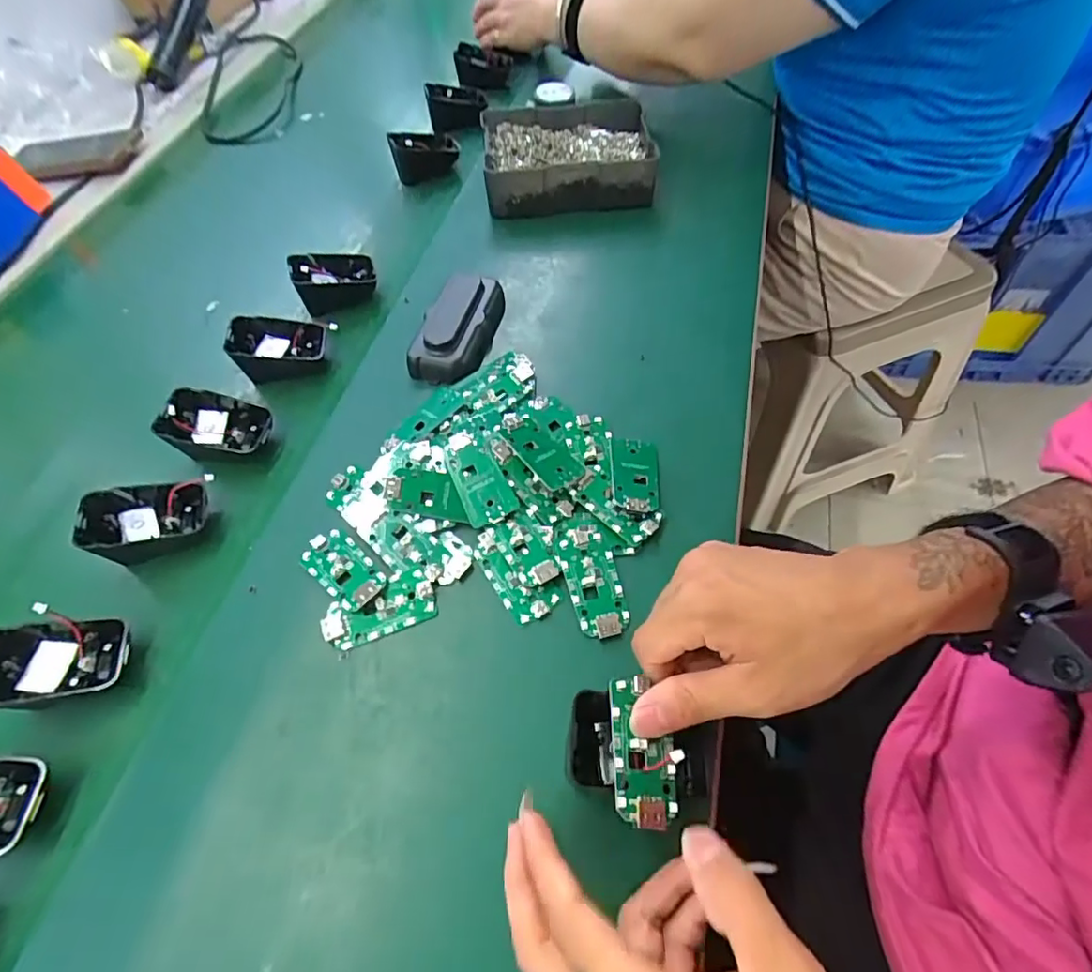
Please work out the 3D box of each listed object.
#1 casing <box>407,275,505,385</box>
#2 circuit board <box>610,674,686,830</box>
[{"bbox_3d":[-0.069,-0.129,0.445,0.054,0.026,0.107,7,60,9],"label":"casing"},{"bbox_3d":[0.047,0.122,0.265,0.031,0.013,0.063,-1,59,4],"label":"circuit board"}]

